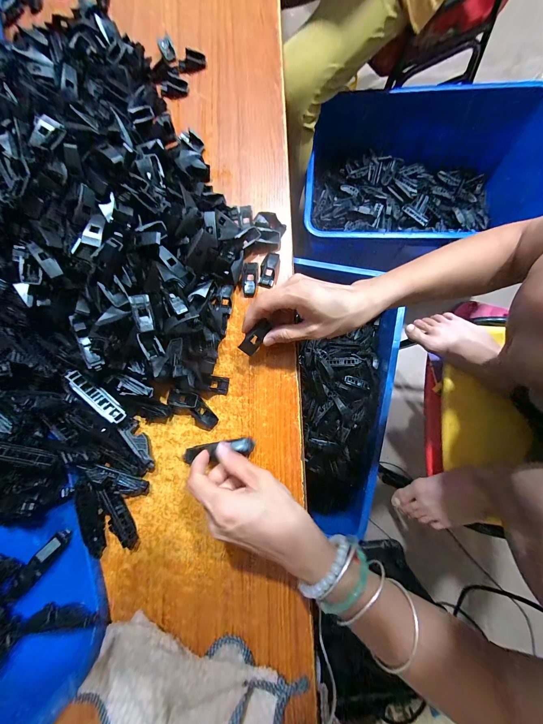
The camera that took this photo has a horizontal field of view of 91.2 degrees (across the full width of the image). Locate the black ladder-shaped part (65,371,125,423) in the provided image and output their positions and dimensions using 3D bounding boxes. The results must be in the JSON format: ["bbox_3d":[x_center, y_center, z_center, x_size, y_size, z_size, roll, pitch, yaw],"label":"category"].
[{"bbox_3d":[-0.195,0.039,0.296,0.075,0.011,0.020,45,46,-2],"label":"black ladder-shaped part"}]

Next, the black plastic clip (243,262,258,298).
[{"bbox_3d":[-0.026,-0.103,0.327,0.017,0.005,0.044,-1,80,5],"label":"black plastic clip"}]

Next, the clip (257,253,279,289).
[{"bbox_3d":[-0.004,-0.114,0.326,0.018,0.009,0.043,11,82,7],"label":"clip"}]

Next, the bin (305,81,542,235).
[{"bbox_3d":[0.432,-0.477,0.729,0.668,0.193,0.418,5,81,6],"label":"bin"}]

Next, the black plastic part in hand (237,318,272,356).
[{"bbox_3d":[-0.017,-0.027,0.283,0.017,0.008,0.041,41,106,7],"label":"black plastic part in hand"}]

